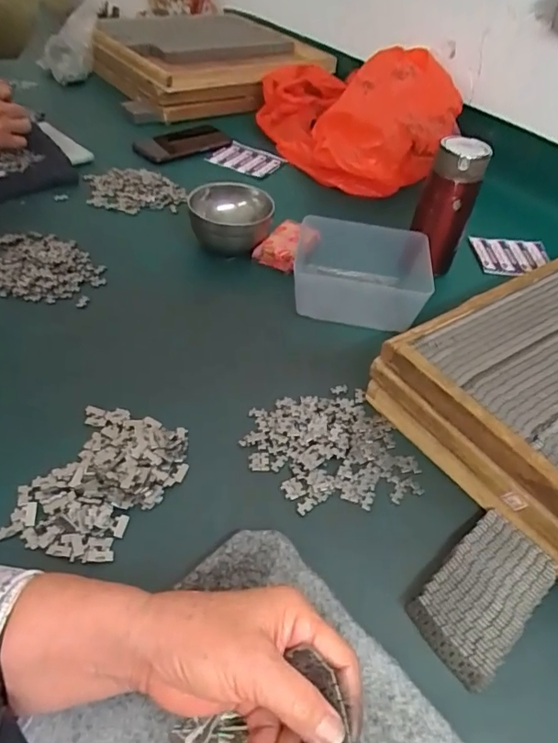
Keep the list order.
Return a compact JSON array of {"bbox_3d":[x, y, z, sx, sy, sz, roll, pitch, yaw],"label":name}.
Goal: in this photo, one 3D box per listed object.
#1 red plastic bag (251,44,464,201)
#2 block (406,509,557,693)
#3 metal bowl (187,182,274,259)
[{"bbox_3d":[0.129,-0.464,0.900,0.256,0.165,0.403,-12,49,-21],"label":"red plastic bag"},{"bbox_3d":[0.151,0.159,0.375,0.120,0.016,0.062,-31,56,-32],"label":"block"},{"bbox_3d":[-0.065,-0.198,0.678,0.106,0.056,0.110,-2,46,-12],"label":"metal bowl"}]

